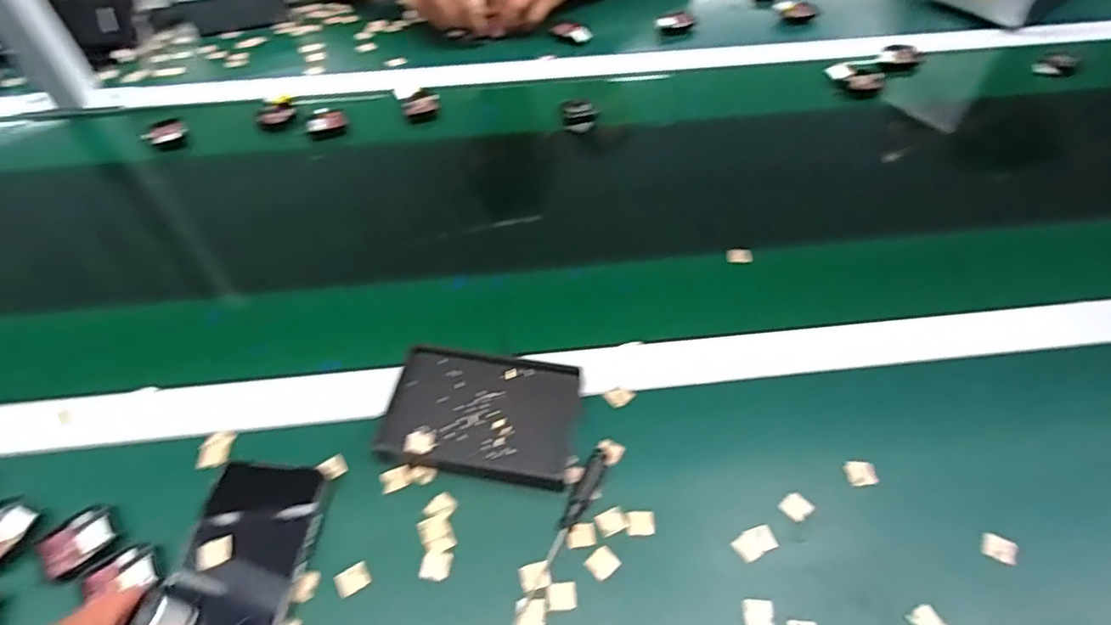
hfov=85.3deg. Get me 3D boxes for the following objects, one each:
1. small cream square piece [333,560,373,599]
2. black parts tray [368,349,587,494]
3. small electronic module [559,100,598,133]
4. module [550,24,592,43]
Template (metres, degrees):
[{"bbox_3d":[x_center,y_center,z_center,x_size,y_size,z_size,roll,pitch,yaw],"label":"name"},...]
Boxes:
[{"bbox_3d":[-0.130,0.171,0.387,0.021,0.004,0.016,-26,56,-20],"label":"small cream square piece"},{"bbox_3d":[-0.051,0.075,0.446,0.134,0.021,0.091,9,52,7],"label":"black parts tray"},{"bbox_3d":[0.028,-0.223,0.686,0.038,0.016,0.043,-14,53,-11],"label":"small electronic module"},{"bbox_3d":[0.021,-0.367,0.793,0.049,0.014,0.030,24,55,18],"label":"module"}]

